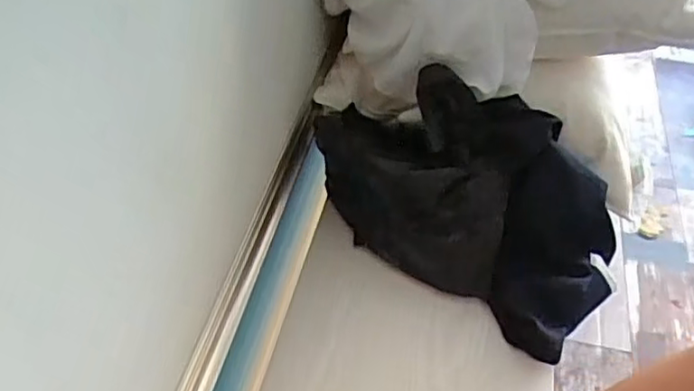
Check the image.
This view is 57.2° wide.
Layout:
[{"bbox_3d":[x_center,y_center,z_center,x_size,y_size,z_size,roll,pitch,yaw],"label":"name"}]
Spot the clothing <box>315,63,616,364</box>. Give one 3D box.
[{"bbox_3d":[0.138,-0.008,0.722,0.343,0.168,0.192,27,52,23],"label":"clothing"}]

